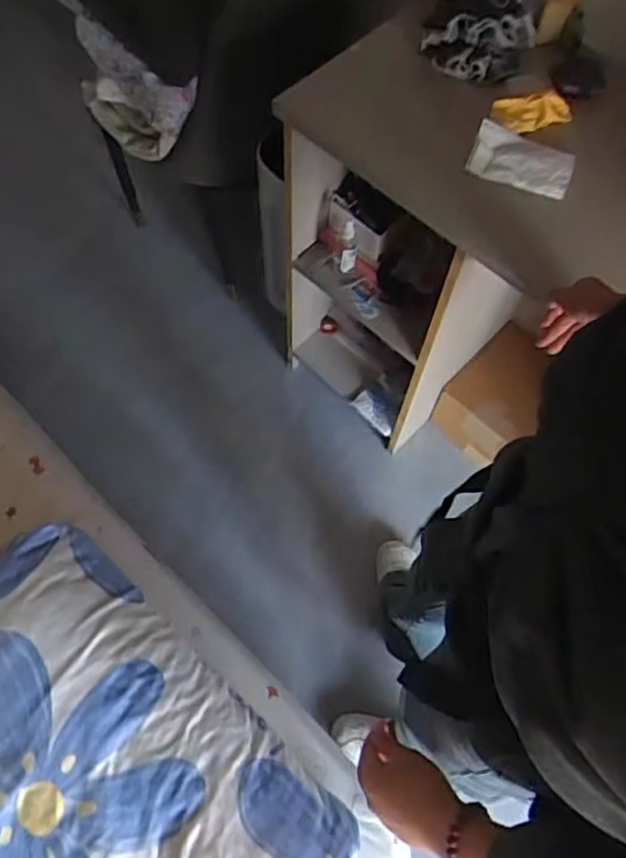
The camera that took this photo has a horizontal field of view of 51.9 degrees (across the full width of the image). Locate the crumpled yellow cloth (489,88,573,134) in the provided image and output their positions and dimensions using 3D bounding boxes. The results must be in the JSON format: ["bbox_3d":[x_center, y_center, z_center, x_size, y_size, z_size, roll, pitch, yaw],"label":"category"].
[{"bbox_3d":[0.303,-0.442,0.892,0.109,0.033,0.046,-5,67,-5],"label":"crumpled yellow cloth"}]

